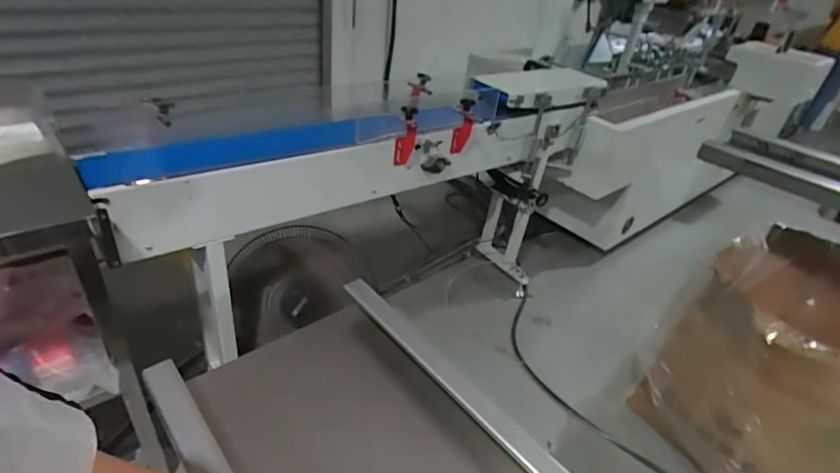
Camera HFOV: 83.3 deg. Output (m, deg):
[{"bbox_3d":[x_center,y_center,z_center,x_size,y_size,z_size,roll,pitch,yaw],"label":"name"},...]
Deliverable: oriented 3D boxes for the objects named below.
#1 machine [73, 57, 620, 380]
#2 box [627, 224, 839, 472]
[{"bbox_3d":[-0.076,-0.059,1.629,1.677,0.789,0.246,-21,43,-36],"label":"machine"},{"bbox_3d":[1.088,0.416,1.405,0.695,0.584,0.600,-17,41,-33],"label":"box"}]

